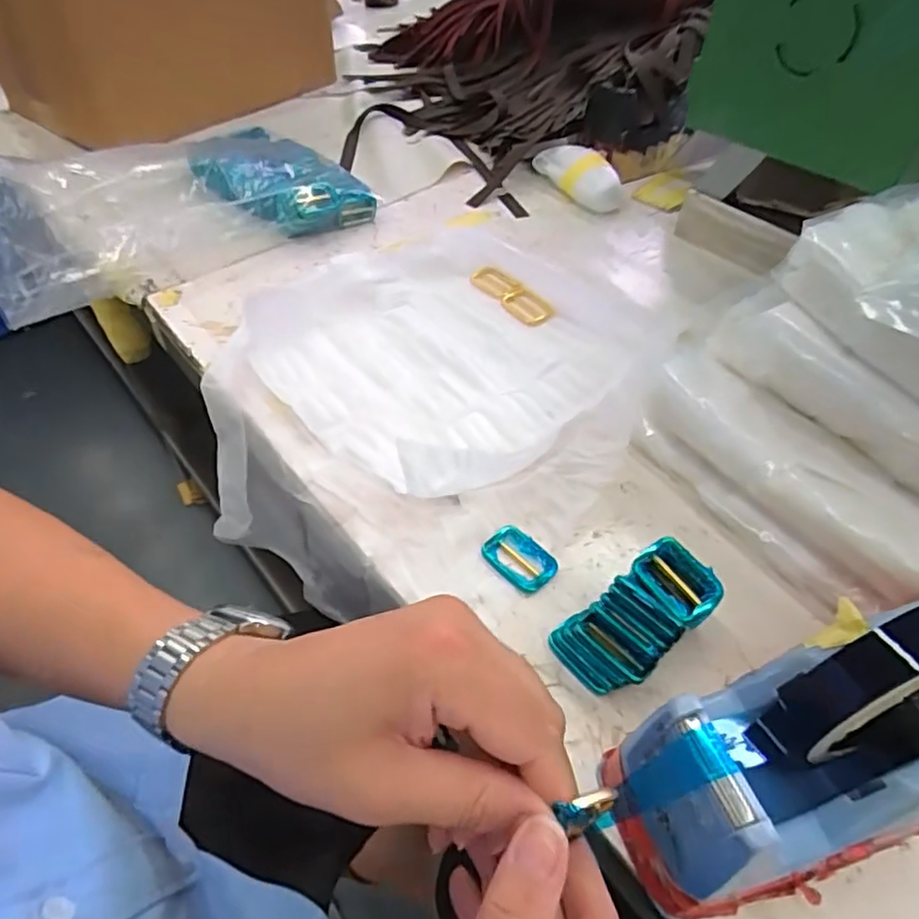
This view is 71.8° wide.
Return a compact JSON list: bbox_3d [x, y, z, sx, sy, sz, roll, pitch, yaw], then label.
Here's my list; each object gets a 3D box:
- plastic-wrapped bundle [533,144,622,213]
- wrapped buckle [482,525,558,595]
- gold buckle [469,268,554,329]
[{"bbox_3d":[0.132,-0.316,0.708,0.048,0.041,0.114,-22,53,-20],"label":"plastic-wrapped bundle"},{"bbox_3d":[0.037,0.061,0.394,0.046,0.004,0.030,33,55,24],"label":"wrapped buckle"},{"bbox_3d":[0.048,-0.151,0.578,0.033,0.007,0.090,-30,56,-25],"label":"gold buckle"}]

